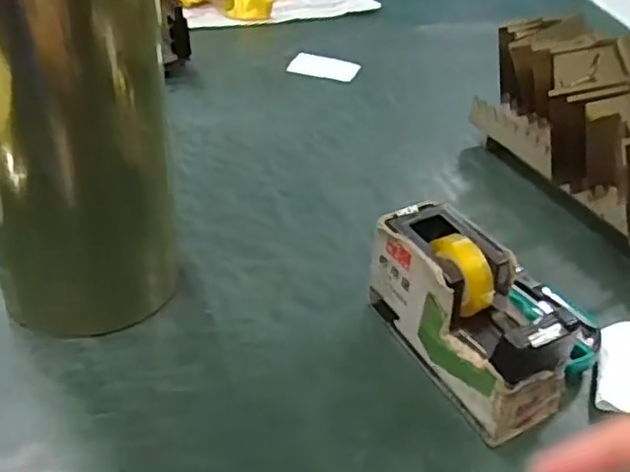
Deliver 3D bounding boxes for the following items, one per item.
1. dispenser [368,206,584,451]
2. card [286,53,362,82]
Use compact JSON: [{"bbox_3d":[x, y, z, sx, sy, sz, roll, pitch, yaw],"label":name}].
[{"bbox_3d":[0.095,0.048,0.411,0.064,0.079,0.139,-17,43,-24],"label":"dispenser"},{"bbox_3d":[0.012,-0.202,0.775,0.079,0.005,0.042,15,50,6],"label":"card"}]

